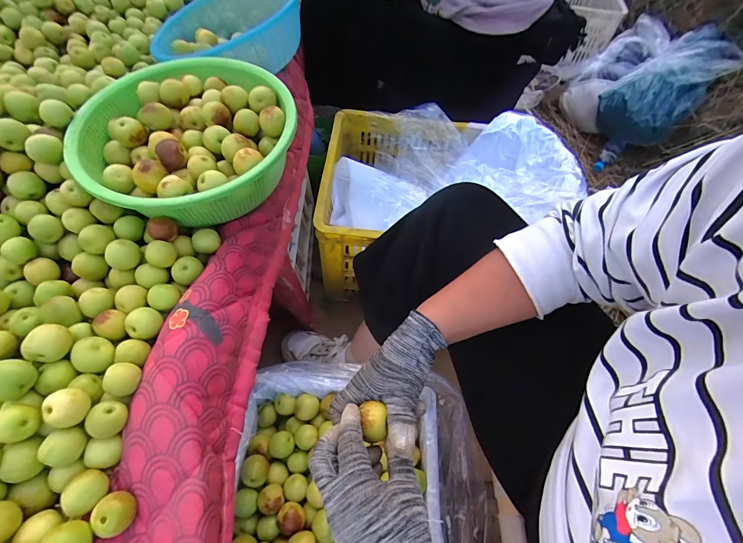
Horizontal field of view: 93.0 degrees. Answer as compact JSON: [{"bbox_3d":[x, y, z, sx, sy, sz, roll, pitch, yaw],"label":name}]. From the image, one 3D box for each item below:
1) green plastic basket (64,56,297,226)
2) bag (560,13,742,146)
[{"bbox_3d":[-0.236,-0.171,0.467,0.264,0.081,0.260,2,58,-4],"label":"green plastic basket"},{"bbox_3d":[0.823,-0.573,1.103,0.267,0.311,0.354,-35,67,-24],"label":"bag"}]

